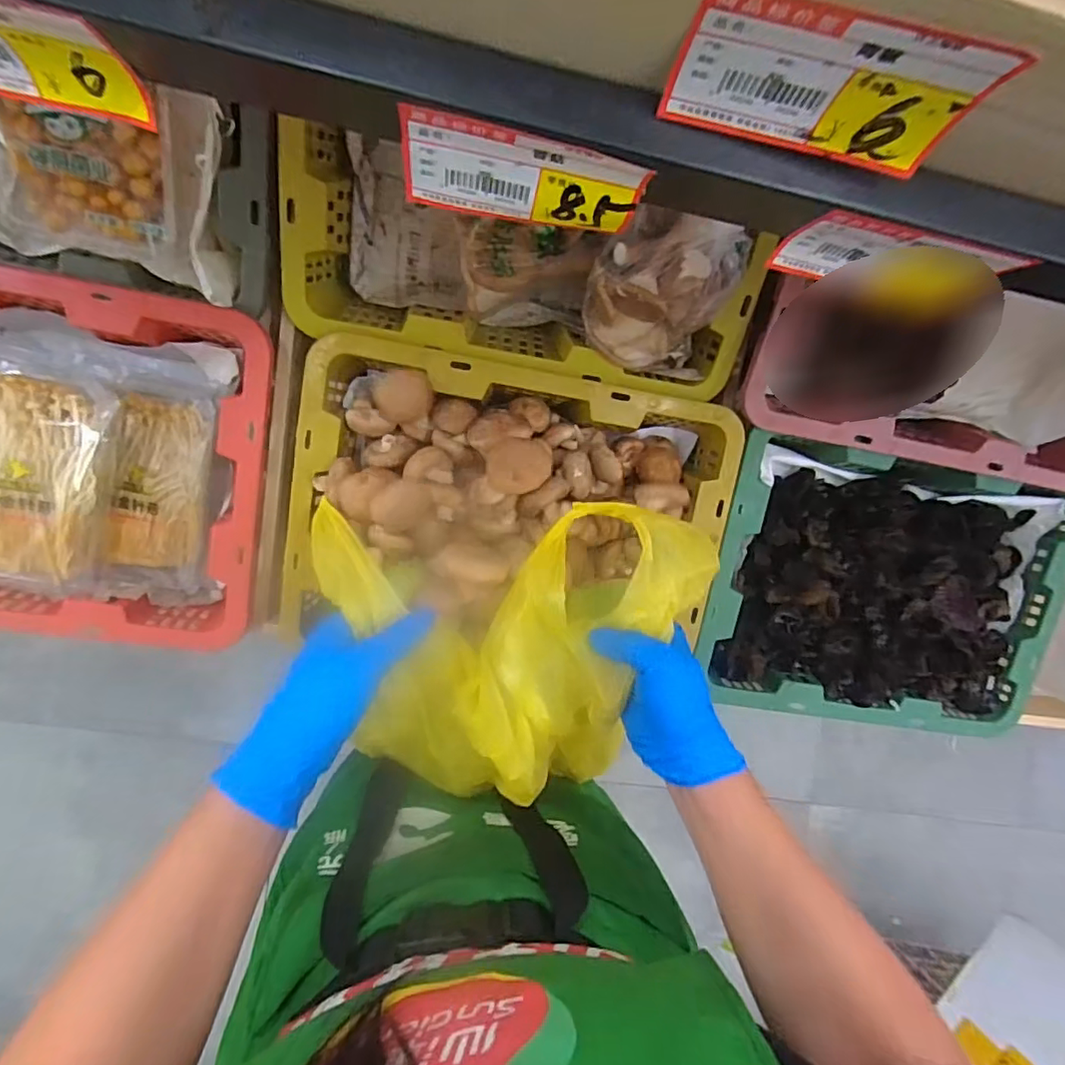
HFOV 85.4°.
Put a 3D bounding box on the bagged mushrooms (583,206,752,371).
[{"bbox_3d":[0.101,-0.186,0.457,0.115,0.090,0.093,19,88,-9],"label":"bagged mushrooms"}]

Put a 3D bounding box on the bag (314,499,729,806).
[{"bbox_3d":[-0.009,0.095,0.435,0.276,0.098,0.224,-5,92,-9],"label":"bag"}]

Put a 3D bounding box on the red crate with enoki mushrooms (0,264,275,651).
[{"bbox_3d":[-0.422,-0.058,0.478,0.383,0.087,0.289,7,90,-9],"label":"red crate with enoki mushrooms"}]

